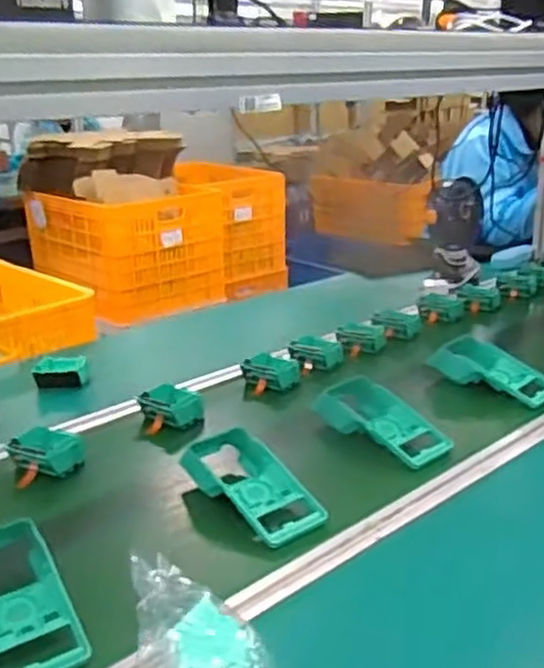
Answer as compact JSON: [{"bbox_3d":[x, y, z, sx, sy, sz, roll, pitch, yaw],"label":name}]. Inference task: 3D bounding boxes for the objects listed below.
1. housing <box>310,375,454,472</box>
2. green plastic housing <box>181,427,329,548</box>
[{"bbox_3d":[0.155,0.116,0.975,0.103,0.066,0.173,-18,26,-39],"label":"housing"},{"bbox_3d":[-0.018,0.173,0.831,0.096,0.062,0.177,-18,26,-39],"label":"green plastic housing"}]

